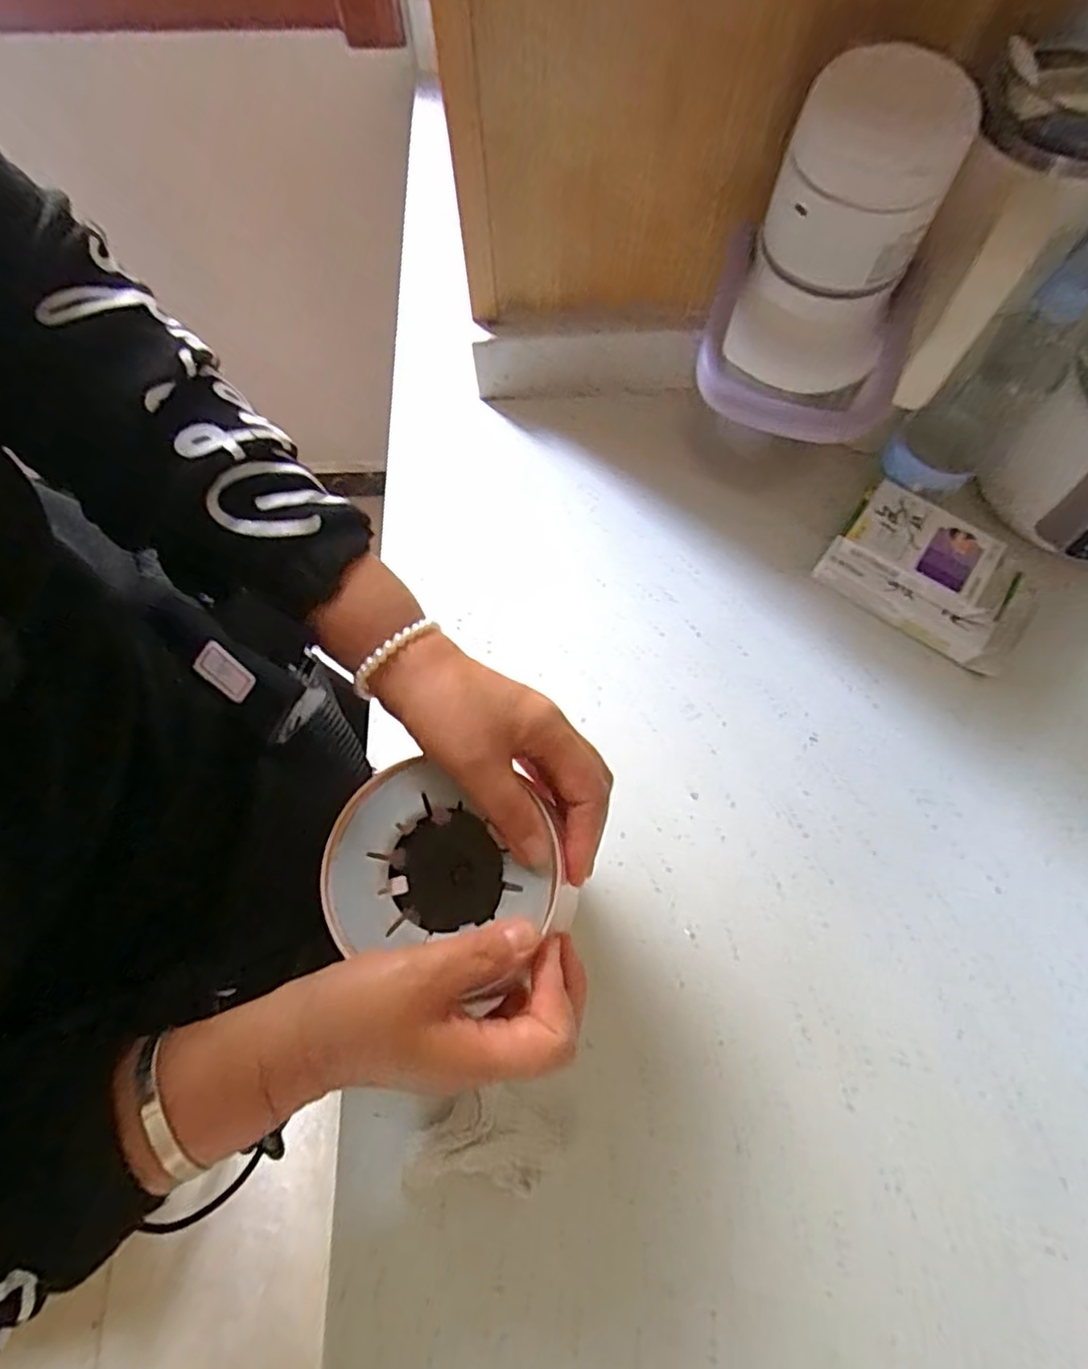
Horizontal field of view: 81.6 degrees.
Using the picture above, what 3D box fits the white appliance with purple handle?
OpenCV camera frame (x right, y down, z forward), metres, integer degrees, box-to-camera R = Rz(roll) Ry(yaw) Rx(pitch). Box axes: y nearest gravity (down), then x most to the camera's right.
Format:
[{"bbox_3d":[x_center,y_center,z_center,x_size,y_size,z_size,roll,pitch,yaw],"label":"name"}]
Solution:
[{"bbox_3d":[0.155,-0.224,0.343,0.119,0.132,0.136,17,72,6],"label":"white appliance with purple handle"}]

